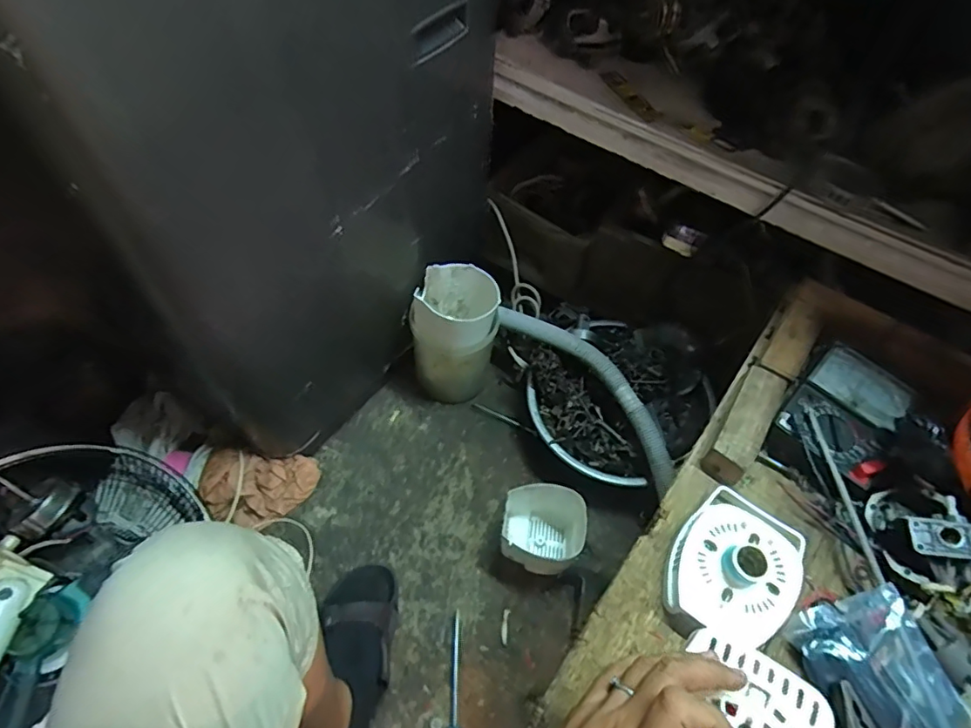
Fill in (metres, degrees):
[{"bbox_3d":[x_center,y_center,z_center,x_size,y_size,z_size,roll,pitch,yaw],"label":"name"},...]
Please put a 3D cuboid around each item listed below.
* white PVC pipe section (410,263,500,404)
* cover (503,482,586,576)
[{"bbox_3d":[-0.051,-0.045,0.895,0.132,0.208,0.147,5,57,0],"label":"white PVC pipe section"},{"bbox_3d":[0.084,0.243,0.795,0.111,0.109,0.113,12,58,4],"label":"cover"}]

